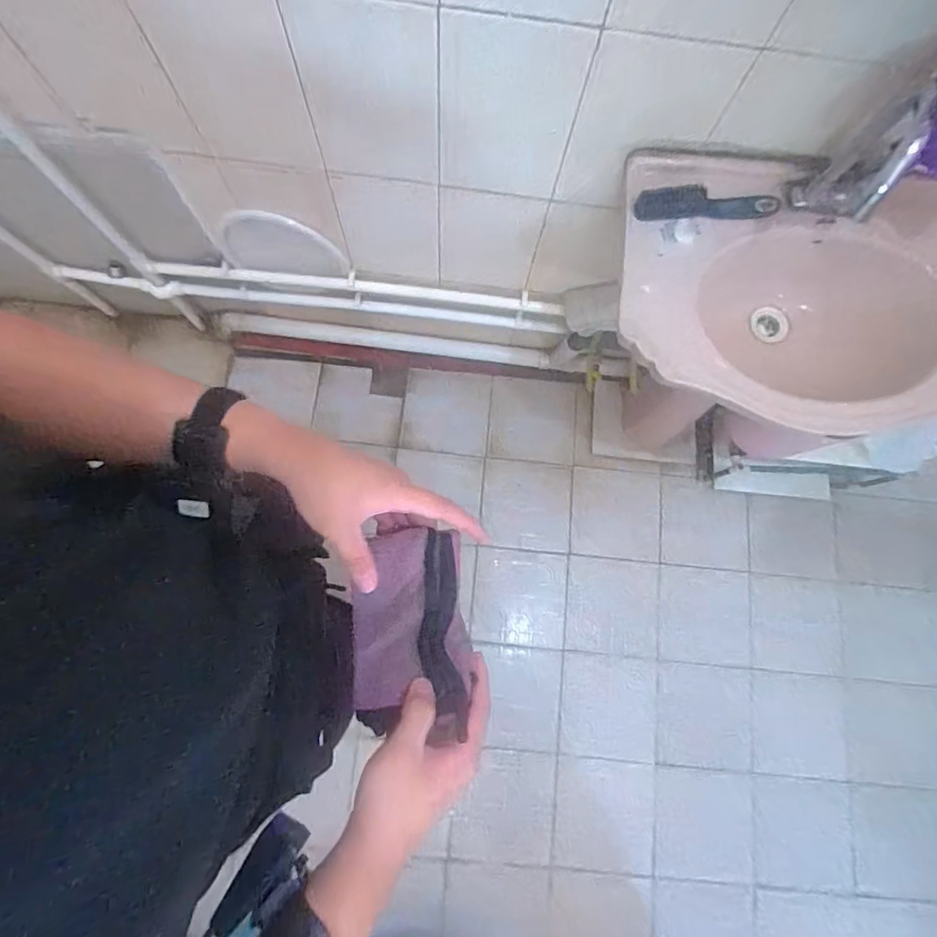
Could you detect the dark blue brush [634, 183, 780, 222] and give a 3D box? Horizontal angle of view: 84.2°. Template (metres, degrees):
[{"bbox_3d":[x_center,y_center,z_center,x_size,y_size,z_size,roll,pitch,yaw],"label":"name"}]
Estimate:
[{"bbox_3d":[0.357,-0.396,0.777,0.203,0.031,0.042,2,78,-3],"label":"dark blue brush"}]

